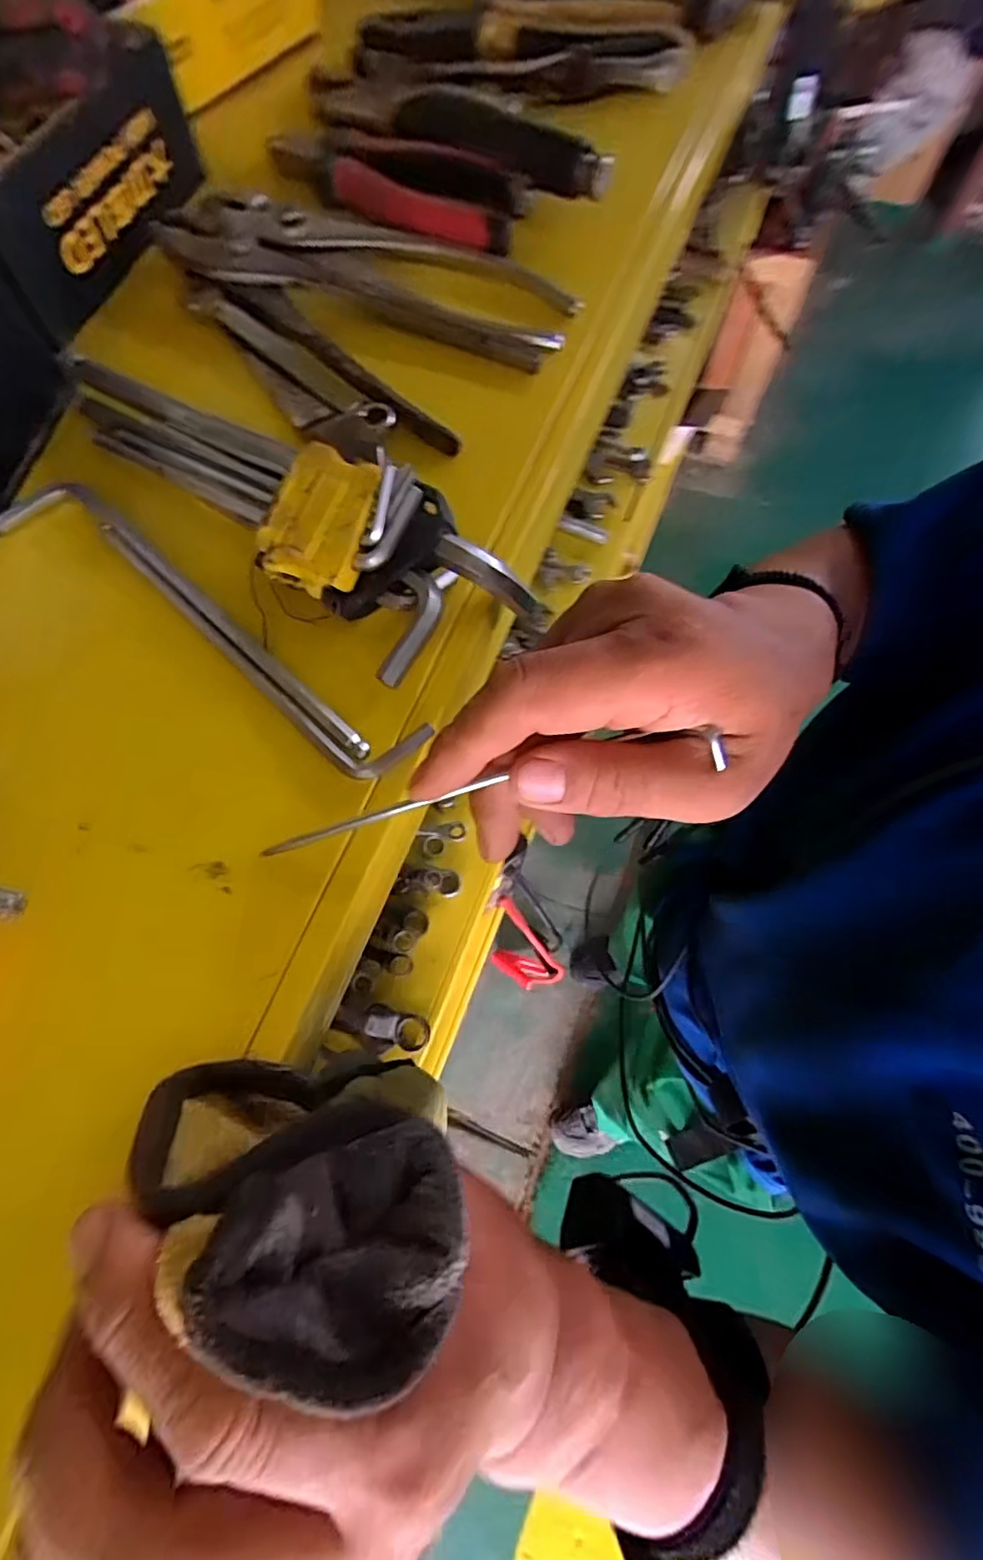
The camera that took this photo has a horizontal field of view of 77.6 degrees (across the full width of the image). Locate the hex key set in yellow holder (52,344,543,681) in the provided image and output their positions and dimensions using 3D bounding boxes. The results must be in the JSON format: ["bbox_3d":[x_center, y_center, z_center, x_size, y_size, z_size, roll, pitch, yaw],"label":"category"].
[{"bbox_3d":[-0.086,-0.117,0.230,0.215,0.031,0.058,37,72,14],"label":"hex key set in yellow holder"}]

